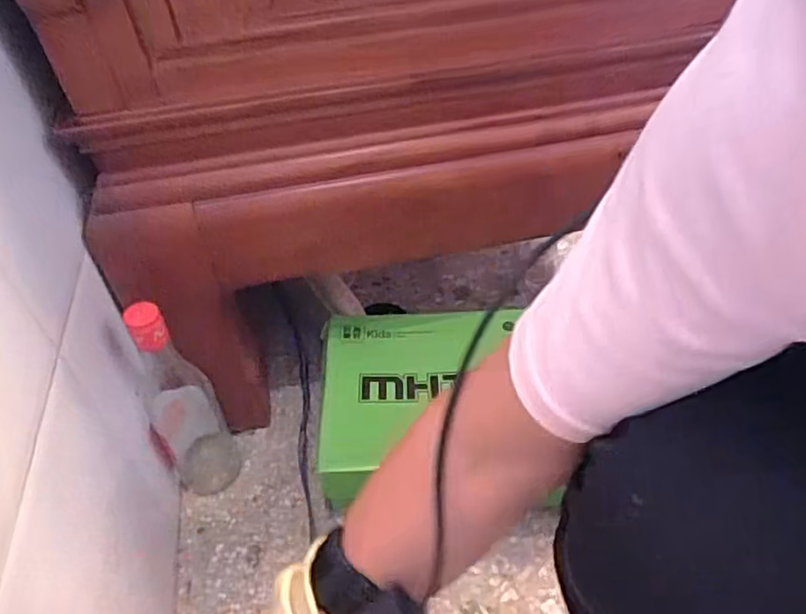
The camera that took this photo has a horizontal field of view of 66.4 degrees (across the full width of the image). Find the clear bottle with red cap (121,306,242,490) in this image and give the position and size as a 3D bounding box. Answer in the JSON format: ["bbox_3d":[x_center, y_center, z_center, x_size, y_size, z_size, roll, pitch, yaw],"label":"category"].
[{"bbox_3d":[-0.224,0.095,0.622,0.057,0.258,0.069,-6,46,-3],"label":"clear bottle with red cap"}]

